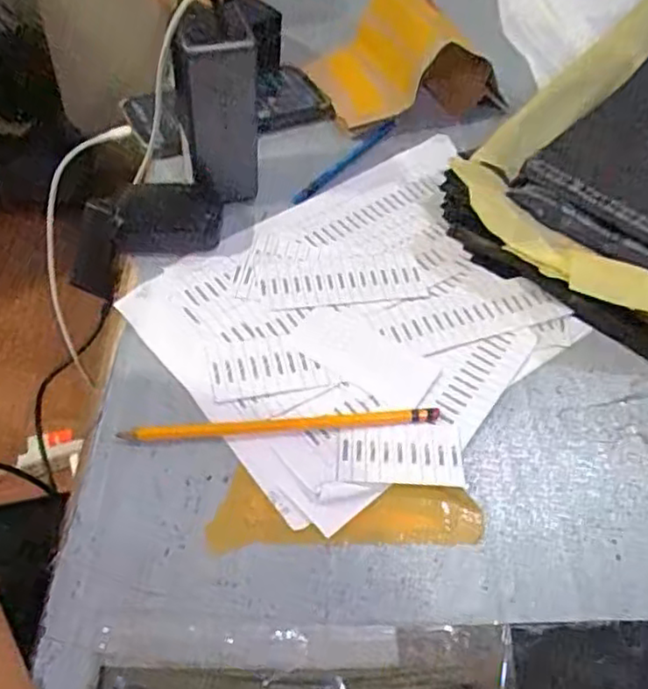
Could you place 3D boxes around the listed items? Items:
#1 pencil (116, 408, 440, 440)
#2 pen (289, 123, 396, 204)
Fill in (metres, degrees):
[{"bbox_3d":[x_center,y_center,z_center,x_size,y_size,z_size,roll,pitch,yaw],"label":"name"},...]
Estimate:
[{"bbox_3d":[-0.023,0.046,0.393,0.183,0.006,0.011,-2,51,-7],"label":"pencil"},{"bbox_3d":[0.019,-0.153,0.561,0.016,0.011,0.133,33,56,20],"label":"pen"}]

